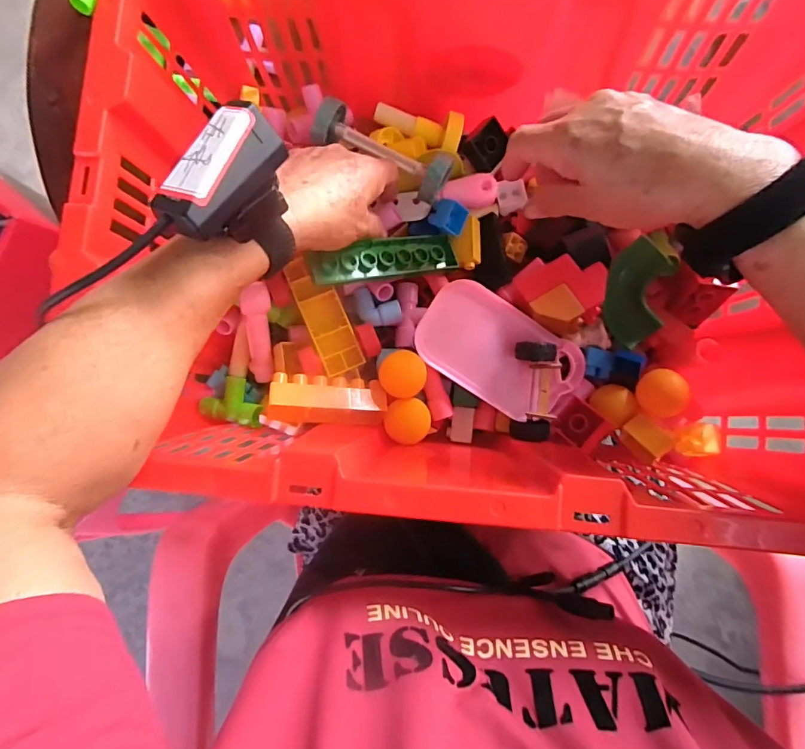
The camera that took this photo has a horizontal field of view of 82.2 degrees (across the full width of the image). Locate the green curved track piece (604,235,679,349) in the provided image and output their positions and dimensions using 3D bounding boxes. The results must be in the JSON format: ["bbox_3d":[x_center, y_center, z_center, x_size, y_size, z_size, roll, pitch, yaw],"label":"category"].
[{"bbox_3d":[0.184,-0.063,0.363,0.040,0.026,0.082,0,116,3],"label":"green curved track piece"}]

